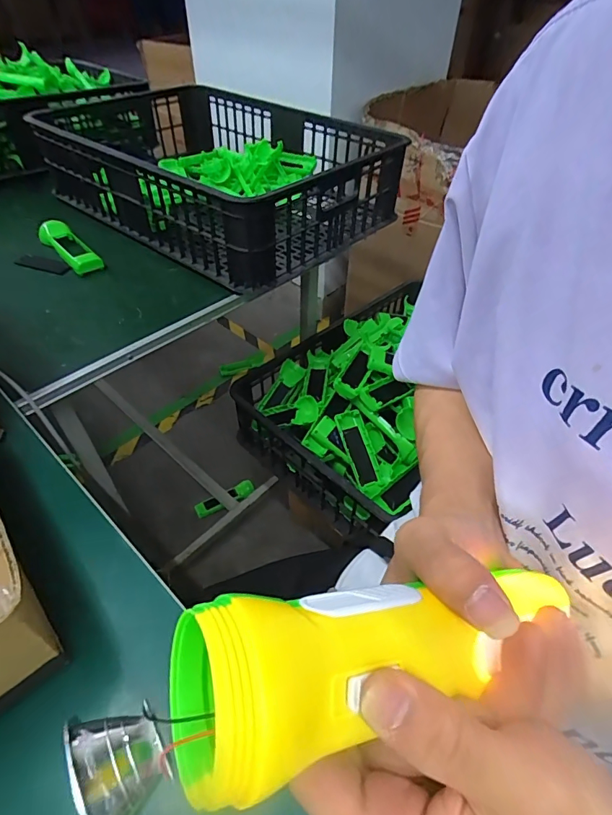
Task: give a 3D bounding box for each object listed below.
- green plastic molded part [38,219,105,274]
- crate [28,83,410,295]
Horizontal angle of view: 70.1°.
[{"bbox_3d":[-0.374,-0.254,0.686,0.043,0.029,0.165,-32,54,-27],"label":"green plastic molded part"},{"bbox_3d":[-0.178,-0.447,0.809,0.631,0.162,0.429,34,54,28],"label":"crate"}]

